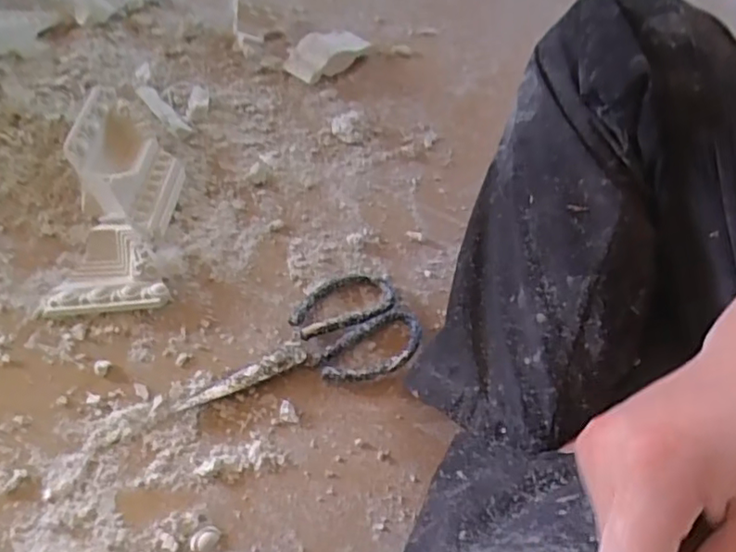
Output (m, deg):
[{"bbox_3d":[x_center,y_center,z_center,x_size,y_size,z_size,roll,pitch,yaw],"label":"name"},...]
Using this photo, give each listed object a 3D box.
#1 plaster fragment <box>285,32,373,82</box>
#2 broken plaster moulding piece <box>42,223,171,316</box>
[{"bbox_3d":[-0.048,-0.267,0.720,0.051,0.027,0.115,35,59,18],"label":"plaster fragment"},{"bbox_3d":[-0.224,-0.006,0.523,0.096,0.032,0.076,-5,56,-9],"label":"broken plaster moulding piece"}]

